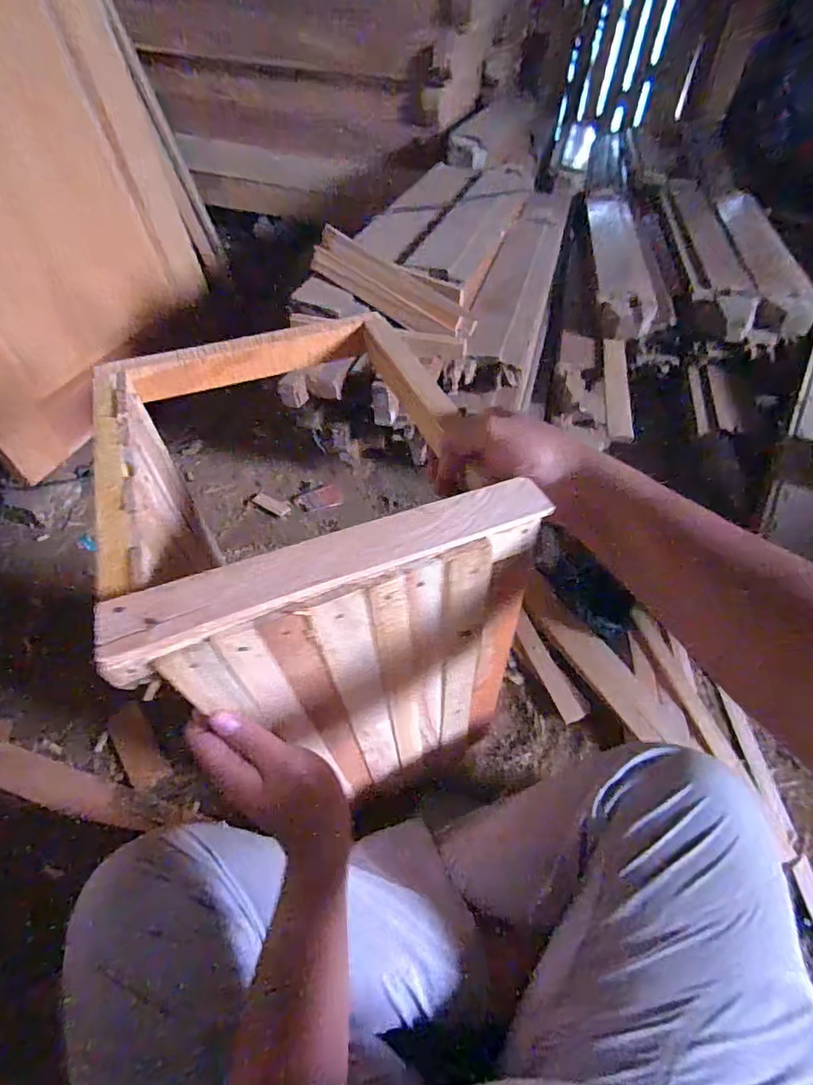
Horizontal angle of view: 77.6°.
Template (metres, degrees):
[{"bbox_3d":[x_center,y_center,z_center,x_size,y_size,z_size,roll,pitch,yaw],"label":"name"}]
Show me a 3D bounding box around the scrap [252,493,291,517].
[{"bbox_3d":[-0.289,-0.081,1.080,0.096,0.008,0.029,30,54,19],"label":"scrap"}]

